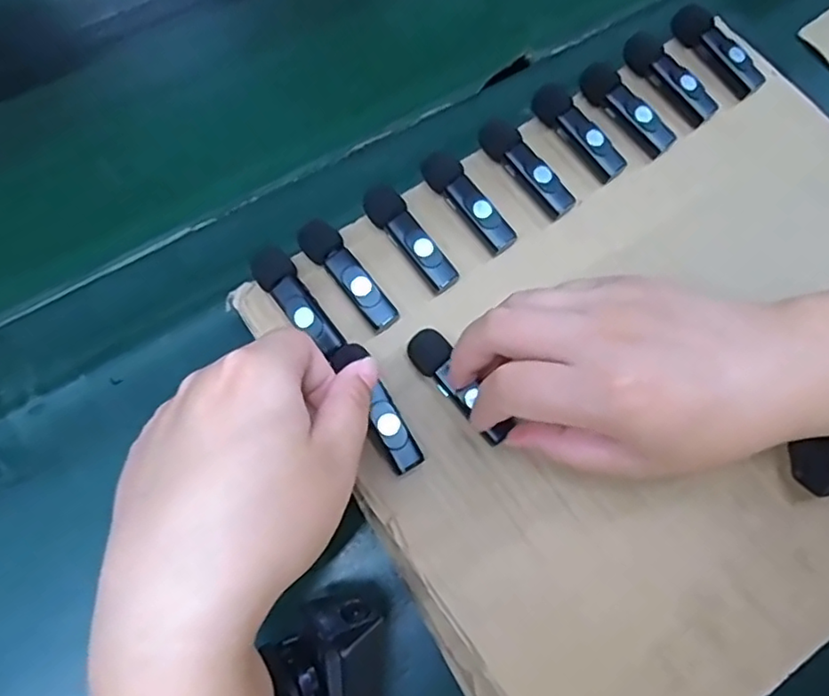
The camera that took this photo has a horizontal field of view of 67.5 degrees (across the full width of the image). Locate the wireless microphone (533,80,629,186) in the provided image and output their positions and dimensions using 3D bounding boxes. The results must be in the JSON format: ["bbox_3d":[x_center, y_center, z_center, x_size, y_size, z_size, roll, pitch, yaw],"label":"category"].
[{"bbox_3d":[0.091,-0.120,0.346,0.017,0.015,0.063,-35,75,-13],"label":"wireless microphone"}]

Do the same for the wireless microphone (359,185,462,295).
[{"bbox_3d":[-0.002,-0.057,0.324,0.018,0.016,0.065,-38,75,-13],"label":"wireless microphone"}]

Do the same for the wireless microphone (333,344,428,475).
[{"bbox_3d":[-0.018,0.028,0.295,0.017,0.015,0.066,-29,78,-8],"label":"wireless microphone"}]

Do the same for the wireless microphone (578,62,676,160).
[{"bbox_3d":[0.119,-0.135,0.347,0.017,0.012,0.062,-35,75,-12],"label":"wireless microphone"}]

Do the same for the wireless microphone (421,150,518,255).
[{"bbox_3d":[0.028,-0.076,0.331,0.018,0.019,0.062,-35,75,-12],"label":"wireless microphone"}]

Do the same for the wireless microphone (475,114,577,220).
[{"bbox_3d":[0.061,-0.098,0.340,0.019,0.017,0.065,-40,76,-14],"label":"wireless microphone"}]

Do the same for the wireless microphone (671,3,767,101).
[{"bbox_3d":[0.180,-0.177,0.368,0.017,0.015,0.065,-30,74,-11],"label":"wireless microphone"}]

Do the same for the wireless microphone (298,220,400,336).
[{"bbox_3d":[-0.033,-0.037,0.315,0.018,0.019,0.063,-39,76,-14],"label":"wireless microphone"}]

